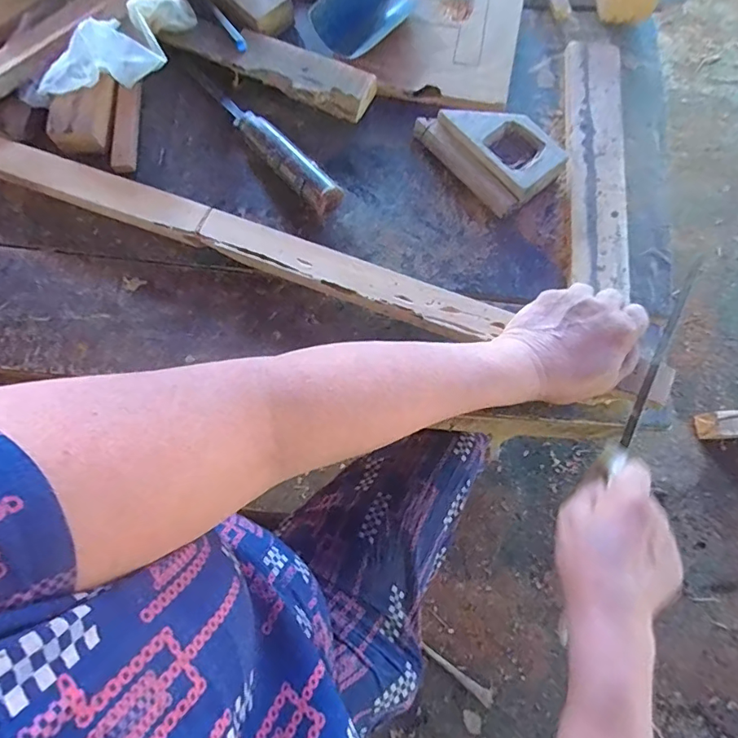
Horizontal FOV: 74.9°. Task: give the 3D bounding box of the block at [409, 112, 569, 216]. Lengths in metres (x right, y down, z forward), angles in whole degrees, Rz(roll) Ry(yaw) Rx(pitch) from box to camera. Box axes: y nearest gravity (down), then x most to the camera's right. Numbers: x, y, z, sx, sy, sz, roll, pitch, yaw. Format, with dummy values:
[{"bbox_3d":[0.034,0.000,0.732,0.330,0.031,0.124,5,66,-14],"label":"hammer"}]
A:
[{"bbox_3d":[0.113,-0.208,0.448,0.072,0.030,0.123,-40,79,-10],"label":"block"}]

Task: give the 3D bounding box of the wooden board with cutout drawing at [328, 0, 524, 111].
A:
[{"bbox_3d":[0.067,-0.358,0.492,0.173,0.011,0.197,14,76,3],"label":"wooden board with cutout drawing"}]

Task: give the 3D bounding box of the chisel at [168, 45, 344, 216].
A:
[{"bbox_3d":[-0.118,-0.235,0.464,0.029,0.032,0.250,-42,79,-10],"label":"chisel"}]

